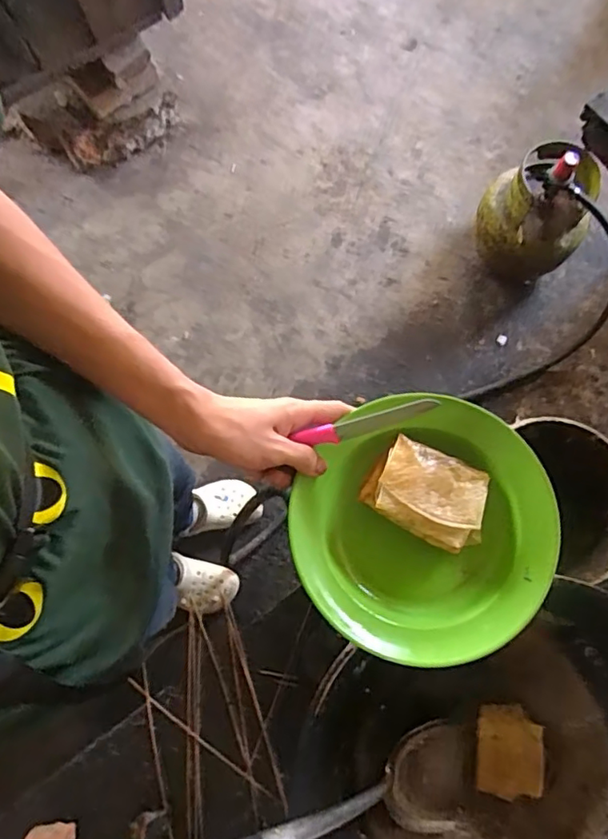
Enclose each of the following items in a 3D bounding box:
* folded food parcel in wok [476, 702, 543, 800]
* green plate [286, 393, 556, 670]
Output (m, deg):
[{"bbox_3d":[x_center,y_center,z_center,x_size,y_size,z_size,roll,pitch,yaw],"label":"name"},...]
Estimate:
[{"bbox_3d":[0.249,0.400,0.687,0.079,0.012,0.098,8,77,1],"label":"folded food parcel in wok"},{"bbox_3d":[0.097,0.090,0.478,0.209,0.057,0.204,0,77,-1],"label":"green plate"}]

